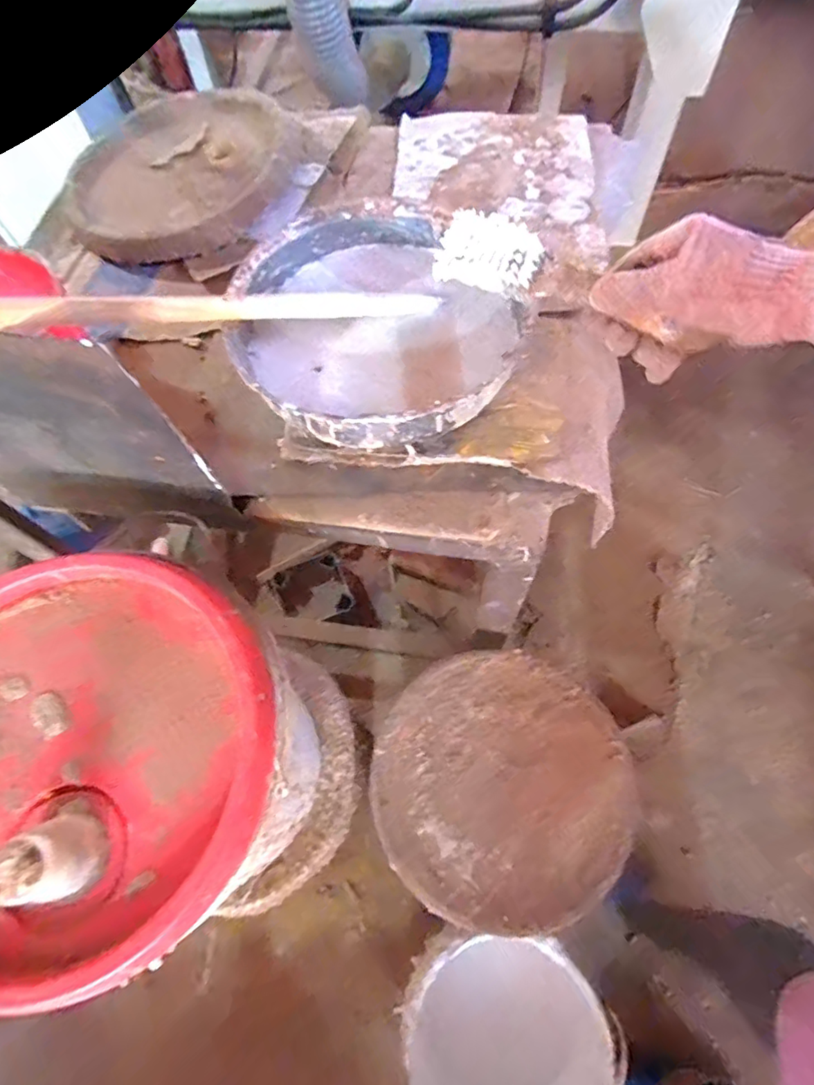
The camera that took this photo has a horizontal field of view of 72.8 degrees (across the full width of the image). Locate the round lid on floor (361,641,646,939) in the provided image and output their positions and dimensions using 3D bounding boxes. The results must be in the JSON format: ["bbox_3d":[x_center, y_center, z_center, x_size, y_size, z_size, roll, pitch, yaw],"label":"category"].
[{"bbox_3d":[0.119,0.303,0.705,0.323,0.043,0.307,-1,64,2],"label":"round lid on floor"}]

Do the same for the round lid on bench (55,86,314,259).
[{"bbox_3d":[-0.272,-0.474,0.698,0.274,0.043,0.289,-1,64,2],"label":"round lid on bench"}]

